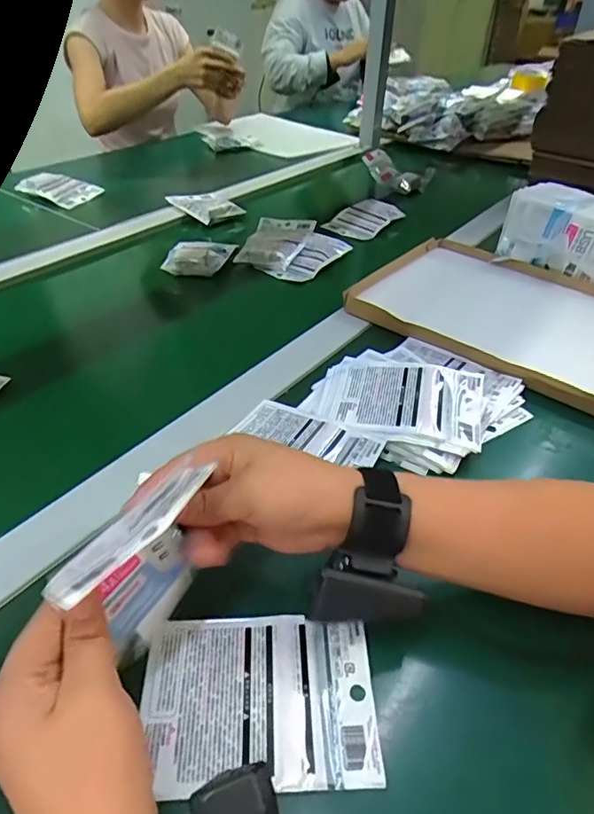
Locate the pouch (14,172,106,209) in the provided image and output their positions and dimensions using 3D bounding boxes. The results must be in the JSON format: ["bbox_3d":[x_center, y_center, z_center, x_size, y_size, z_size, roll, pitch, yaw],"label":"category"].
[{"bbox_3d":[-0.453,-0.419,0.998,0.132,0.007,0.095,21,50,2],"label":"pouch"}]

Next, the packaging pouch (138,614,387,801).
[{"bbox_3d":[-0.023,0.174,0.314,0.136,0.006,0.096,-1,40,-3],"label":"packaging pouch"}]

